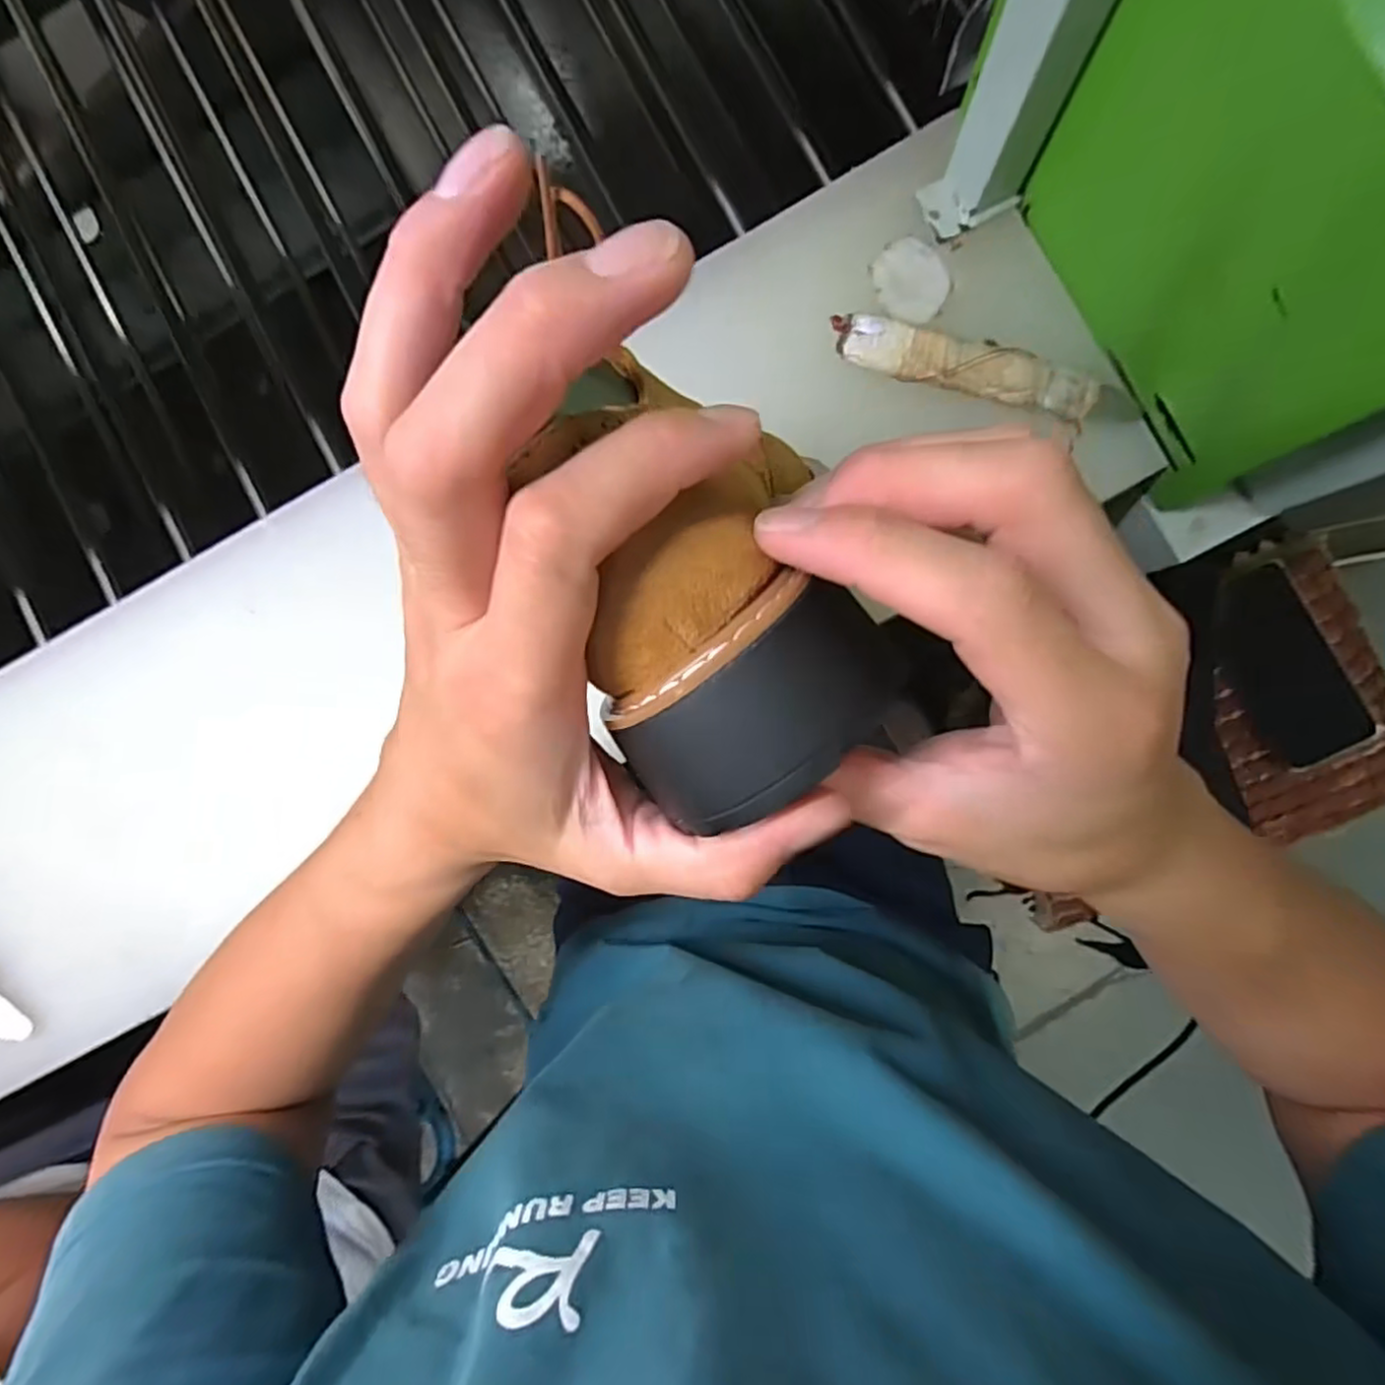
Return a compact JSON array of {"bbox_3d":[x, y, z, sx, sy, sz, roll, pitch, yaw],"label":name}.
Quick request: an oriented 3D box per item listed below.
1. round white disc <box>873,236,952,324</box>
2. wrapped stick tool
[{"bbox_3d":[0.124,-0.233,0.389,0.039,0.007,0.050,-21,88,5],"label":"round white disc"},{"bbox_3d":[0.150,-0.180,0.382,0.144,0.014,0.028,14,92,5],"label":"wrapped stick tool"}]

